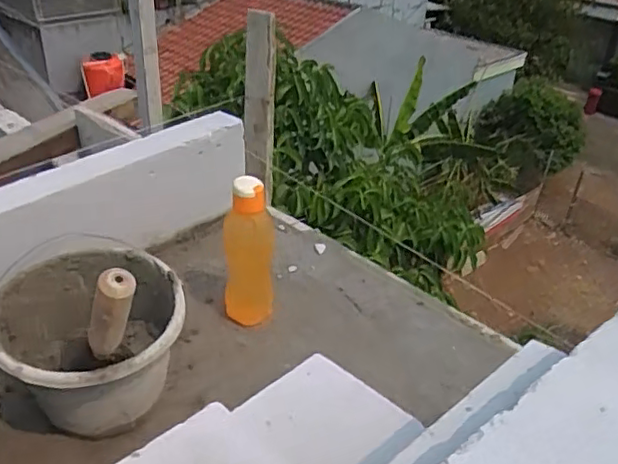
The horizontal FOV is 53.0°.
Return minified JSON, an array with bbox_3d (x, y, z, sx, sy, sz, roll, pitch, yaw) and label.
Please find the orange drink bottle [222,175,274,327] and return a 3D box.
[{"bbox_3d":[-0.097,0.036,0.990,0.077,0.262,0.062,-2,31,-6],"label":"orange drink bottle"}]

